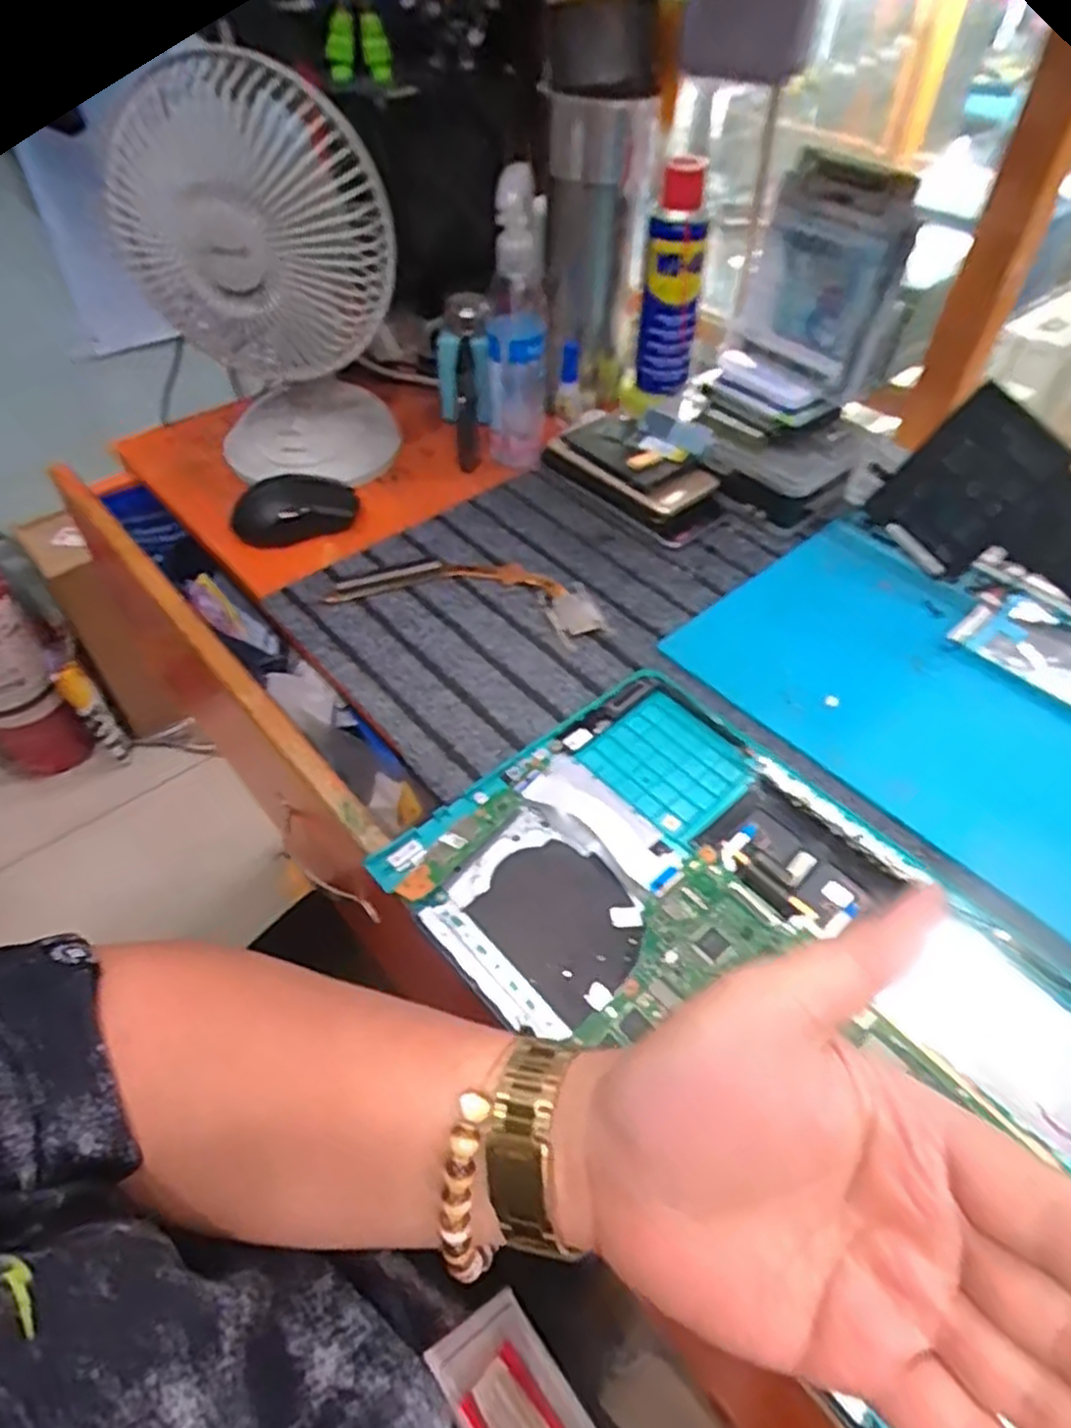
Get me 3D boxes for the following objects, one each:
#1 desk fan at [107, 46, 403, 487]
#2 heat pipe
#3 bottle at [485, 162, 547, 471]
[{"bbox_3d":[-0.215,-0.333,0.629,0.178,0.290,0.193,-16,52,-14],"label":"desk fan"},{"bbox_3d":[-0.048,-0.093,0.585,0.206,0.011,0.076,12,50,9],"label":"heat pipe"},{"bbox_3d":[-0.017,-0.312,0.639,0.053,0.214,0.064,0,49,-2],"label":"bottle"}]

